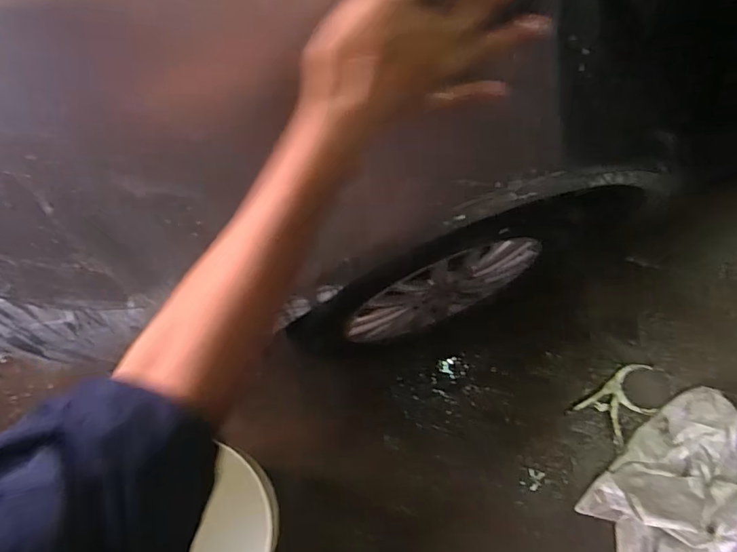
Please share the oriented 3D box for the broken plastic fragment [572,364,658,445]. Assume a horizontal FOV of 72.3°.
[{"bbox_3d":[0.587,0.288,1.151,0.203,0.008,0.115,-31,74,-12],"label":"broken plastic fragment"}]

